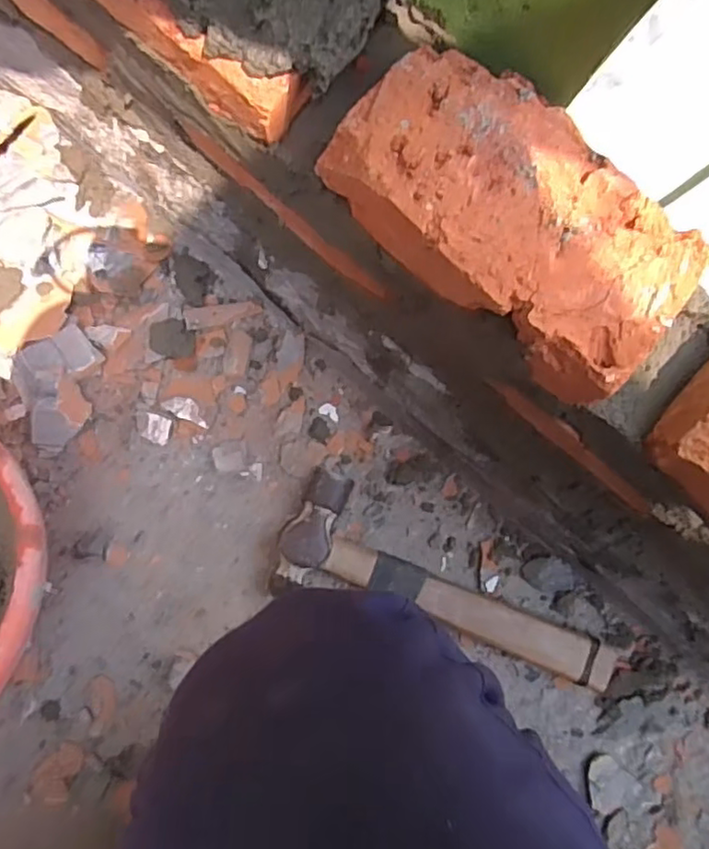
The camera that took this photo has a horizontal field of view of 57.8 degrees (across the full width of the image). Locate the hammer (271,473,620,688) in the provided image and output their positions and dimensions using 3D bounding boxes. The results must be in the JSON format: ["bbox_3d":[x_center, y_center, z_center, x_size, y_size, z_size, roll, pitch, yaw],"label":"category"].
[{"bbox_3d":[0.082,0.143,0.540,0.302,0.042,0.100,25,85,-7],"label":"hammer"}]

